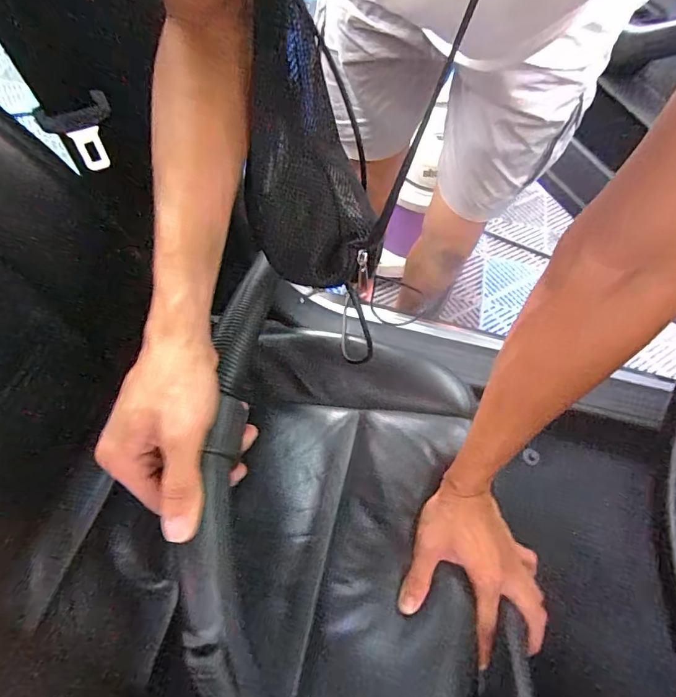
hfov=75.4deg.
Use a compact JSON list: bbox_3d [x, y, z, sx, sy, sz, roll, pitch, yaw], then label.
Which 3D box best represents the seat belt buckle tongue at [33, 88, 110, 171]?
[{"bbox_3d":[-0.259,-0.221,0.451,0.067,0.066,0.013,-36,45,-18],"label":"seat belt buckle tongue"}]

